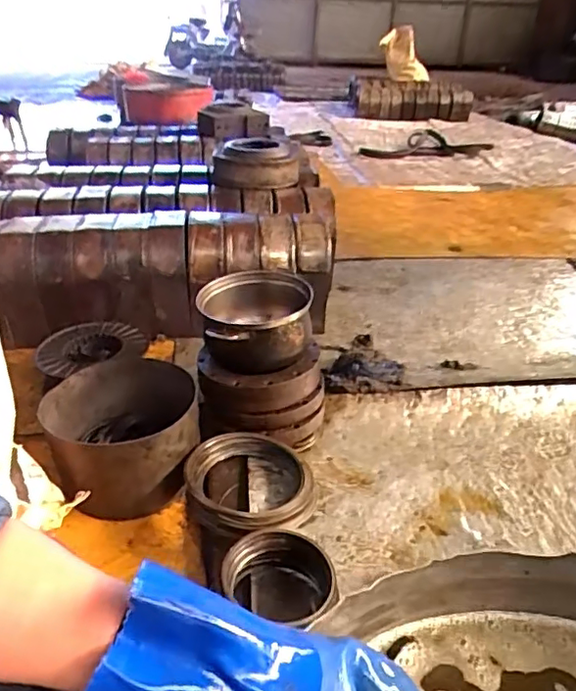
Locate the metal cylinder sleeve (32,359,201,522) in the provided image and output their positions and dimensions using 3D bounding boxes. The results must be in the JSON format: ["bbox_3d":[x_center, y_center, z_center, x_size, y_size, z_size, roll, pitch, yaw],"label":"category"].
[{"bbox_3d":[-0.296,0.155,1.027,0.260,0.146,0.257,-7,33,-15],"label":"metal cylinder sleeve"}]

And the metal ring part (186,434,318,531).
[{"bbox_3d":[-0.062,0.230,0.947,0.216,0.056,0.207,9,31,4],"label":"metal ring part"}]

